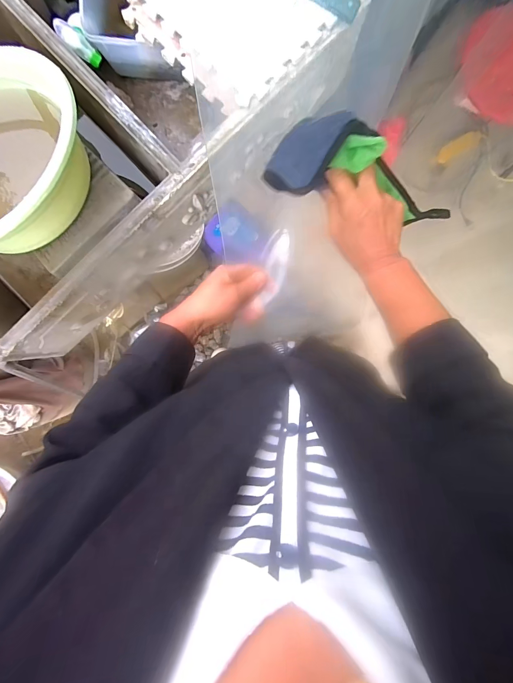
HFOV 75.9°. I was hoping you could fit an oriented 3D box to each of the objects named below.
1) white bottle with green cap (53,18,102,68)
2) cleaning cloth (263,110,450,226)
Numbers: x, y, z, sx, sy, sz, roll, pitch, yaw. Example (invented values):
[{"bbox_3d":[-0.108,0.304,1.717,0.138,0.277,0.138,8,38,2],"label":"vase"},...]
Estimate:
[{"bbox_3d":[-0.347,-0.582,0.638,0.096,0.035,0.042,39,90,-21],"label":"white bottle with green cap"},{"bbox_3d":[0.136,-0.188,0.376,0.251,0.055,0.063,3,90,-27],"label":"cleaning cloth"}]

